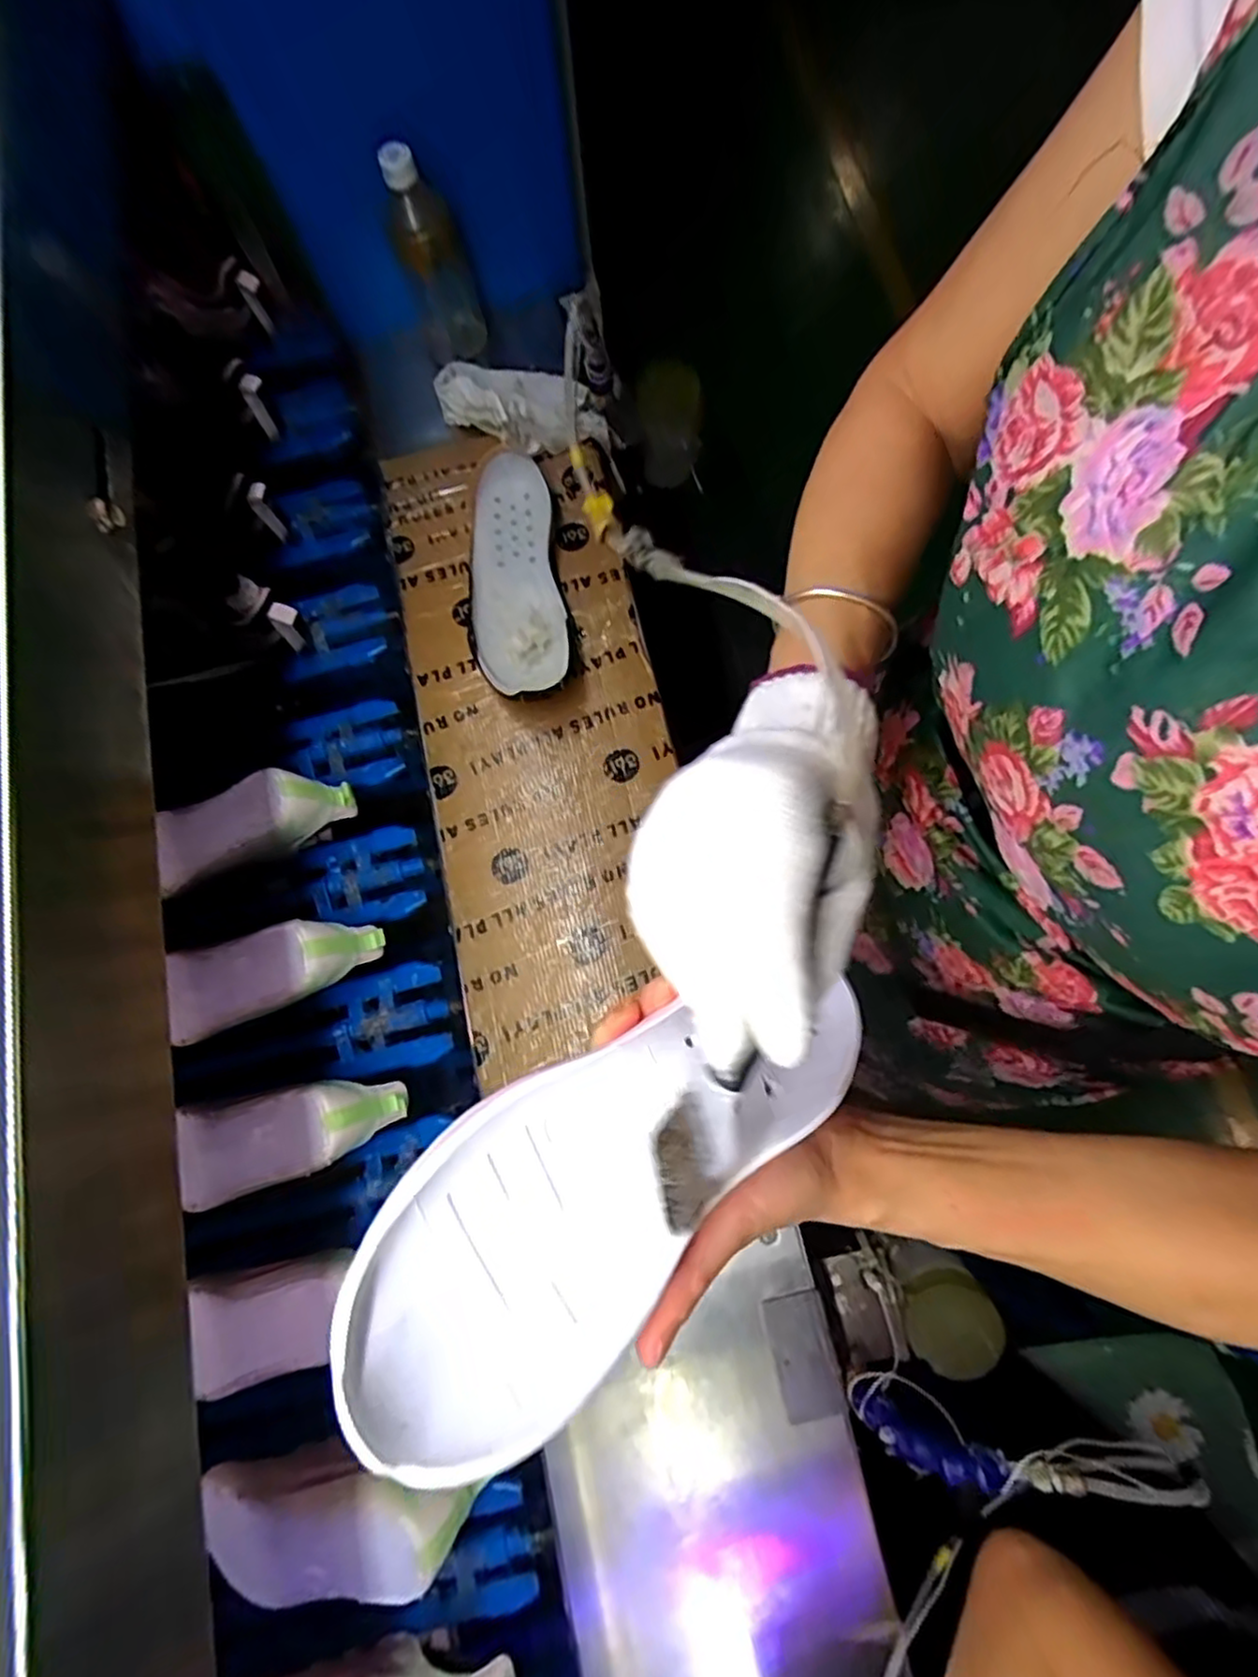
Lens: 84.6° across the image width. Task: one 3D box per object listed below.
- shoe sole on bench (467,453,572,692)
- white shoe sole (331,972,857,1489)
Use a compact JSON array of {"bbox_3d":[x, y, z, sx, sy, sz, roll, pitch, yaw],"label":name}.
[{"bbox_3d":[-0.108,-0.242,0.655,0.088,0.051,0.240,-9,79,-1],"label":"shoe sole on bench"},{"bbox_3d":[0.004,0.115,0.252,0.216,0.032,0.084,-25,79,-31],"label":"white shoe sole"}]

